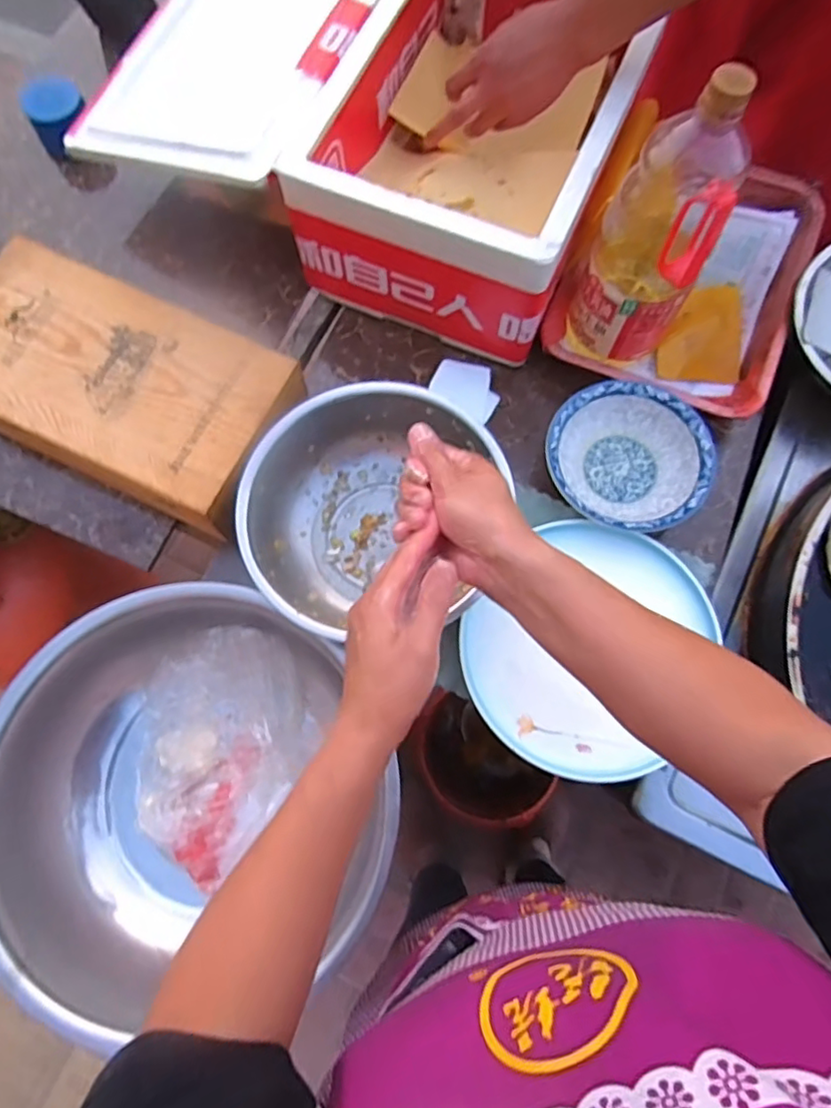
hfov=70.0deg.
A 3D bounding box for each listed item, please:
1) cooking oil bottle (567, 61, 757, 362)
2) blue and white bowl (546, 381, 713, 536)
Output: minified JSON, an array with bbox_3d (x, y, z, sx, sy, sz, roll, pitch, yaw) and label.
[{"bbox_3d":[0.230,-0.296,0.580,0.113,0.281,0.089,21,76,6],"label":"cooking oil bottle"},{"bbox_3d":[0.228,-0.100,0.649,0.166,0.057,0.166,0,75,1],"label":"blue and white bowl"}]

